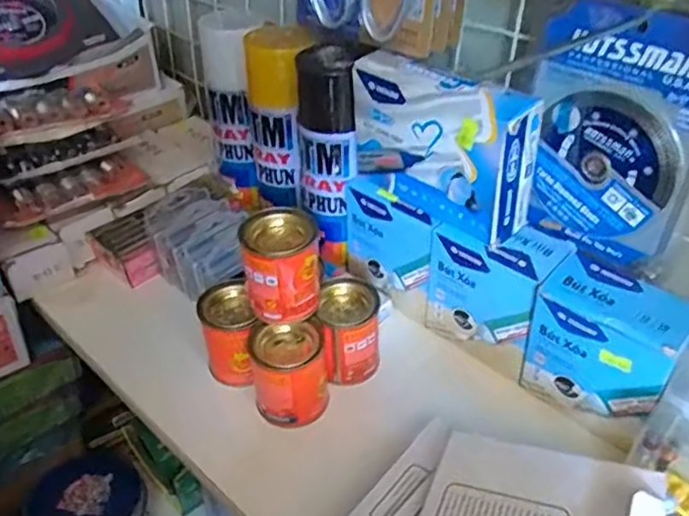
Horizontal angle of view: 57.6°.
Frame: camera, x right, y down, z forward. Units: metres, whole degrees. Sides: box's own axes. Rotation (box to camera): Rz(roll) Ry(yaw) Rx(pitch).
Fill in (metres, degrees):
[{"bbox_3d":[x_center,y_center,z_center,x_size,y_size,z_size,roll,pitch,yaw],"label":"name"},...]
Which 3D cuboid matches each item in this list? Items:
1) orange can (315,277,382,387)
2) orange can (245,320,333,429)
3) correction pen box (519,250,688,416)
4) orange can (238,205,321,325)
[{"bbox_3d":[0.003,0.058,0.501,0.047,0.066,0.057,0,36,-4],"label":"orange can"},{"bbox_3d":[-0.041,0.084,0.467,0.055,0.067,0.050,2,36,-1],"label":"orange can"},{"bbox_3d":[0.186,0.059,0.446,0.092,0.094,0.068,28,43,30],"label":"correction pen box"},{"bbox_3d":[-0.046,0.005,0.463,0.054,0.063,0.059,2,36,-1],"label":"orange can"}]

